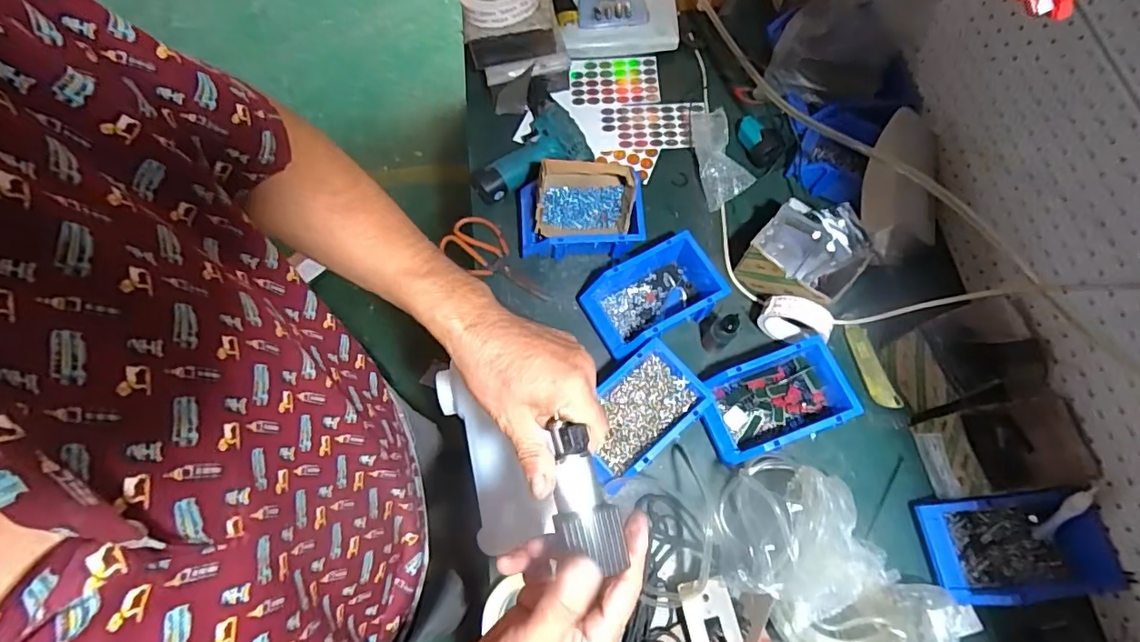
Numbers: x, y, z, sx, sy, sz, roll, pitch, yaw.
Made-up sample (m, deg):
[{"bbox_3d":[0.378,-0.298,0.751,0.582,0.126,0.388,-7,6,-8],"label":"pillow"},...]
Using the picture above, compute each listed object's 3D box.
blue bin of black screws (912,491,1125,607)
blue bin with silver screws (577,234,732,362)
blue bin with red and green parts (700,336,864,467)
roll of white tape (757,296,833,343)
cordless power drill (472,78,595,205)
[{"bbox_3d":[0.538,0.273,0.646,0.179,0.075,0.114,-5,69,-2],"label":"blue bin of black screws"},{"bbox_3d":[0.120,-0.036,0.781,0.191,0.078,0.122,-26,72,-10],"label":"blue bin with silver screws"},{"bbox_3d":[0.273,0.108,0.721,0.192,0.063,0.119,-19,70,-7],"label":"blue bin with red and green parts"},{"bbox_3d":[0.316,0.003,0.758,0.093,0.081,0.041,20,71,7],"label":"roll of white tape"},{"bbox_3d":[-0.087,-0.304,0.901,0.199,0.047,0.184,-21,71,-8],"label":"cordless power drill"}]

